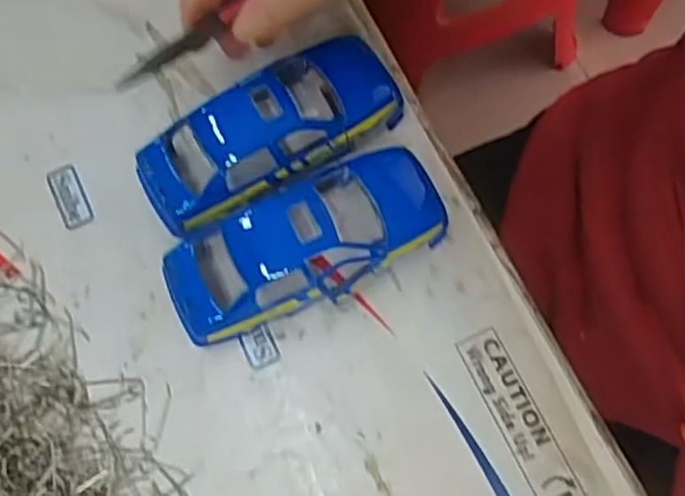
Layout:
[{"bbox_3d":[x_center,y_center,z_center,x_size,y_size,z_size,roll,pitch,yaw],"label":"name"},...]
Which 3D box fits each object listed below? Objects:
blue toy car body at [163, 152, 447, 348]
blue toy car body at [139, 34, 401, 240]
[{"bbox_3d":[-0.016,-0.003,0.317,0.125,0.041,0.059,-19,73,-4],"label":"blue toy car body"},{"bbox_3d":[-0.033,-0.055,0.333,0.128,0.040,0.050,-32,74,-8],"label":"blue toy car body"}]

